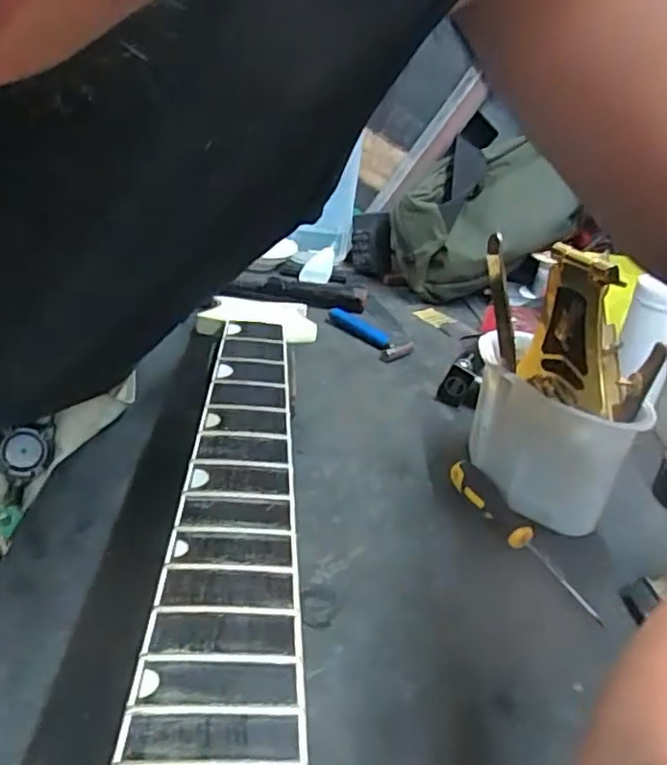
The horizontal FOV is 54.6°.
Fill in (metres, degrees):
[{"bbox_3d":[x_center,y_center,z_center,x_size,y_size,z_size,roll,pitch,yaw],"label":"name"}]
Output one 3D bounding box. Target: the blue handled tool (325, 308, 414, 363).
[{"bbox_3d":[0.037,-0.054,0.701,0.101,0.021,0.041,28,34,33],"label":"blue handled tool"}]

